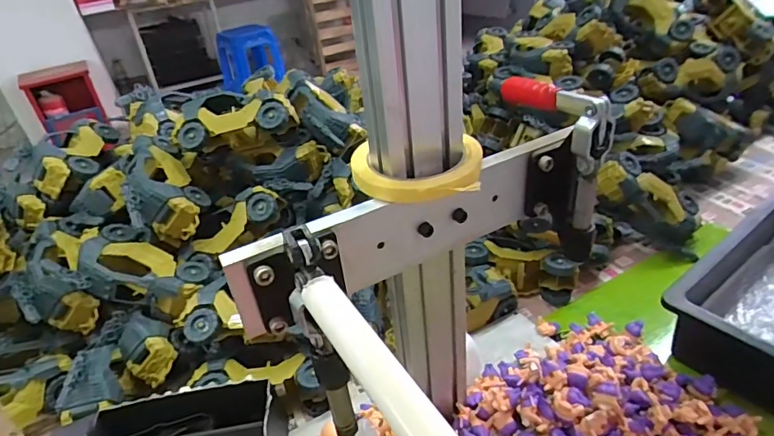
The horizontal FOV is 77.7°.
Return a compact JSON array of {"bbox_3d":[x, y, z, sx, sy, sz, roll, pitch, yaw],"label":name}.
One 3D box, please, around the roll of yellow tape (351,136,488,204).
[{"bbox_3d":[0.021,-0.037,0.345,0.092,0.012,0.092,-5,34,3],"label":"roll of yellow tape"}]

